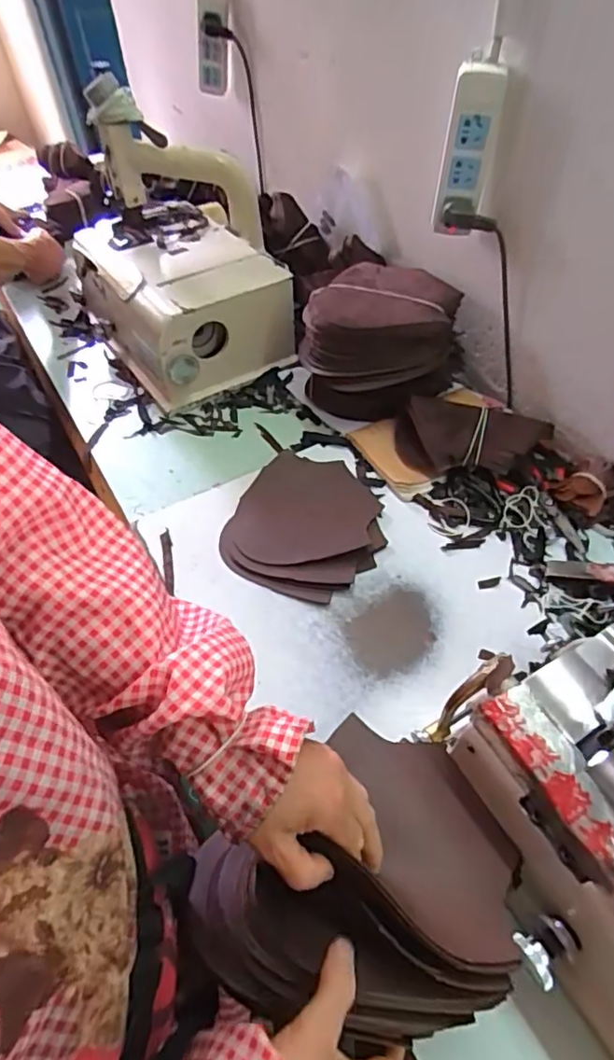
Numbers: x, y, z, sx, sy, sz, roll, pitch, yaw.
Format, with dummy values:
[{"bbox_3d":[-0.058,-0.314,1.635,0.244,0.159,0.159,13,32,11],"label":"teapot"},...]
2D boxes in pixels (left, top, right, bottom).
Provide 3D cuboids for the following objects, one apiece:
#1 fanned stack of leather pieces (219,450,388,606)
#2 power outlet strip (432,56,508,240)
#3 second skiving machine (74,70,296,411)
[{"bbox_3d":[0.001,-0.008,0.715,0.180,0.016,0.203,16,54,15],"label":"fanned stack of leather pieces"},{"bbox_3d":[0.183,-0.430,0.672,0.058,0.167,0.031,12,53,12],"label":"power outlet strip"},{"bbox_3d":[-0.187,-0.426,0.886,0.282,0.306,0.322,-26,55,-17],"label":"second skiving machine"}]

